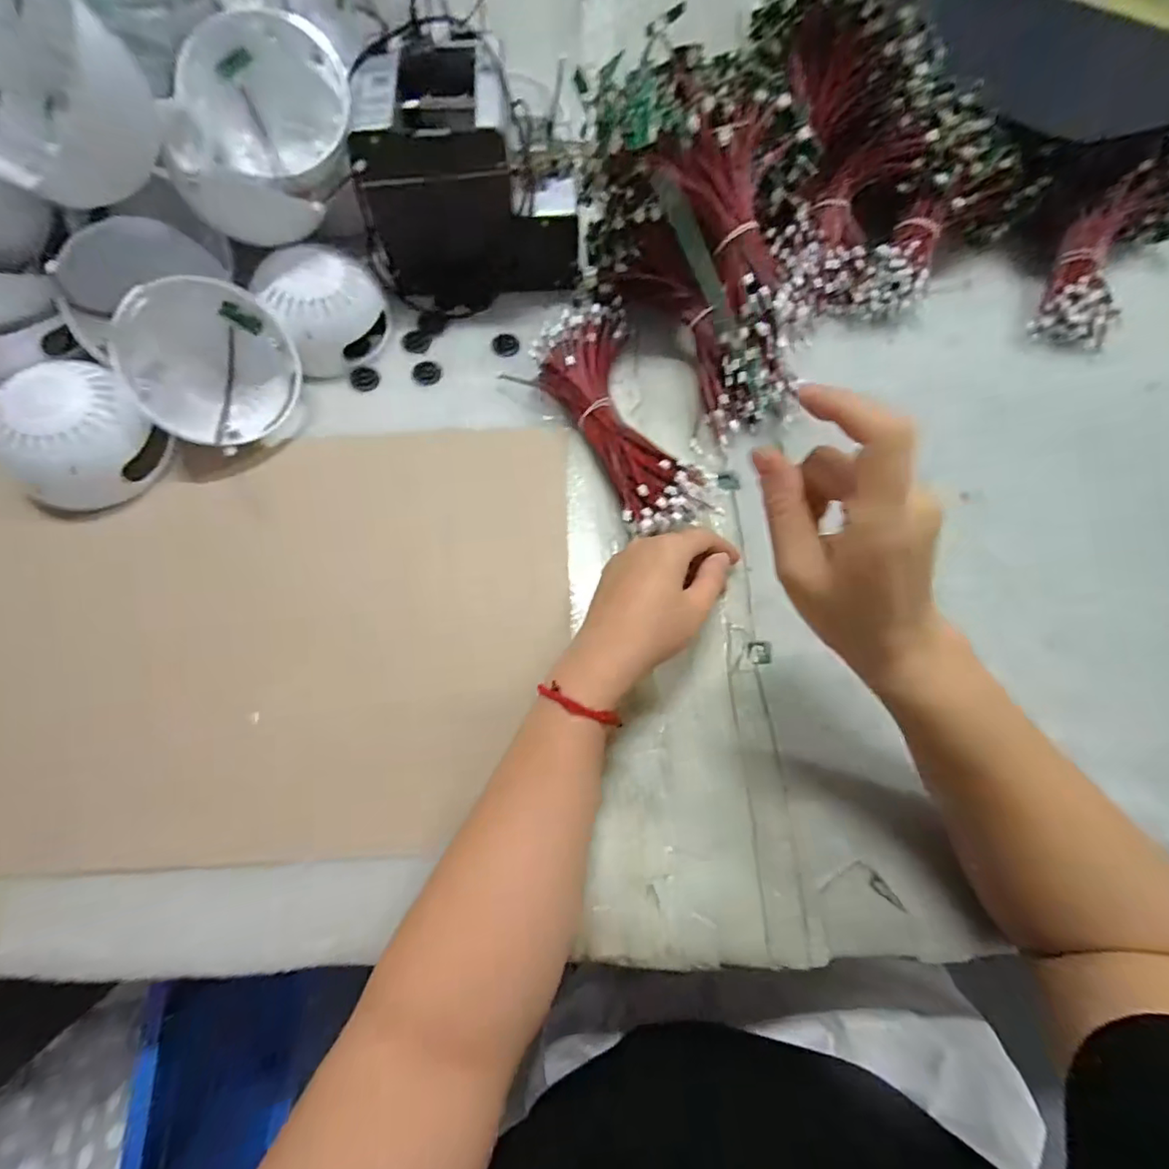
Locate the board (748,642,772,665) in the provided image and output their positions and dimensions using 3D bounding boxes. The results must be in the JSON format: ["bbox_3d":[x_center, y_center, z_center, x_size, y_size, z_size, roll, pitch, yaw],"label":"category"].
[{"bbox_3d":[0.131,0.051,0.416,0.019,0.006,0.018,-1,68,-2],"label":"board"}]

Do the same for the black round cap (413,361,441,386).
[{"bbox_3d":[-0.139,-0.187,0.492,0.025,0.011,0.018,-20,70,-9],"label":"black round cap"}]

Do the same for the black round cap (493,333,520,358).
[{"bbox_3d":[-0.071,-0.218,0.505,0.023,0.008,0.022,0,68,-1],"label":"black round cap"}]

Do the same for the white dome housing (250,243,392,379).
[{"bbox_3d":[-0.216,-0.234,0.473,0.090,0.071,0.078,-25,71,-10],"label":"white dome housing"}]

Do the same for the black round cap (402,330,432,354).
[{"bbox_3d":[-0.152,-0.220,0.503,0.024,0.005,0.024,0,69,1],"label":"black round cap"}]

